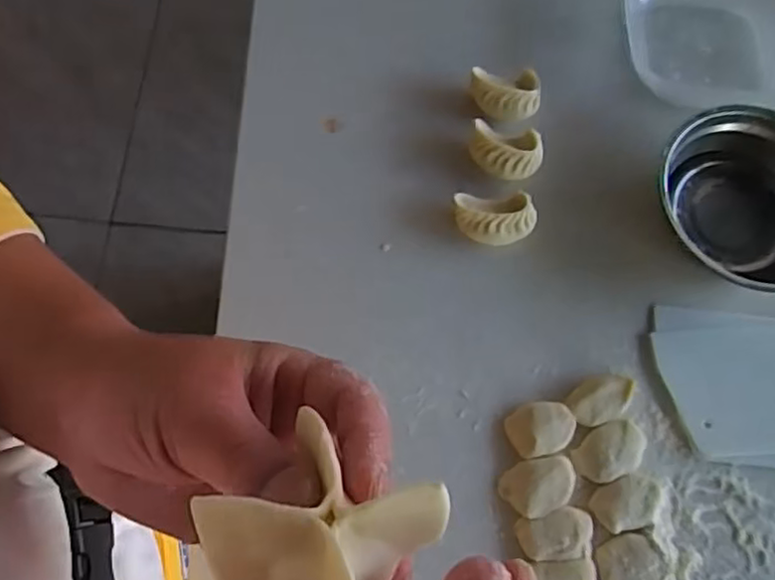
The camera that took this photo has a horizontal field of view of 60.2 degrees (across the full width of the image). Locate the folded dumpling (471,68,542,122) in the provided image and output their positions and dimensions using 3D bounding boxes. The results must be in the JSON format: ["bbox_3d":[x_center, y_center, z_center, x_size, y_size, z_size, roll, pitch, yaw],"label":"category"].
[{"bbox_3d":[0.106,-0.176,0.609,0.062,0.031,0.040,9,72,1],"label":"folded dumpling"}]

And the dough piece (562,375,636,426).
[{"bbox_3d":[0.171,0.089,0.537,0.052,0.020,0.036,-28,76,-10],"label":"dough piece"}]

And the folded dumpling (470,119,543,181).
[{"bbox_3d":[0.104,-0.121,0.594,0.061,0.033,0.038,9,72,1],"label":"folded dumpling"}]

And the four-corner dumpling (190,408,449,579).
[{"bbox_3d":[-0.018,0.063,0.174,0.056,0.026,0.049,26,73,6],"label":"four-corner dumpling"}]

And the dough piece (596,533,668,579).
[{"bbox_3d":[0.181,0.204,0.501,0.049,0.017,0.036,-19,74,-8],"label":"dough piece"}]

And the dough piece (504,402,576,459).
[{"bbox_3d":[0.121,0.109,0.529,0.051,0.016,0.040,-26,75,-10],"label":"dough piece"}]

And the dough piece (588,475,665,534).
[{"bbox_3d":[0.186,0.164,0.515,0.055,0.016,0.037,-18,74,-8],"label":"dough piece"}]

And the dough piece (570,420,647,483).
[{"bbox_3d":[0.176,0.128,0.529,0.058,0.014,0.039,-26,75,-10],"label":"dough piece"}]

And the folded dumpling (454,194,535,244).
[{"bbox_3d":[0.092,-0.060,0.576,0.068,0.032,0.040,5,72,-1],"label":"folded dumpling"}]

